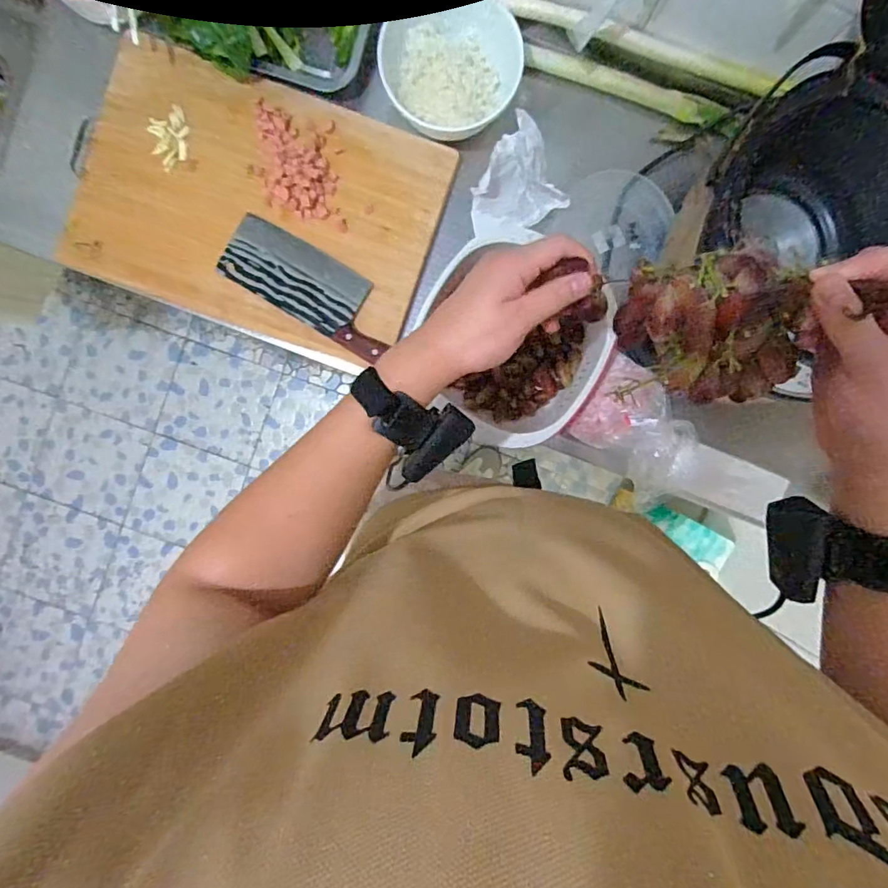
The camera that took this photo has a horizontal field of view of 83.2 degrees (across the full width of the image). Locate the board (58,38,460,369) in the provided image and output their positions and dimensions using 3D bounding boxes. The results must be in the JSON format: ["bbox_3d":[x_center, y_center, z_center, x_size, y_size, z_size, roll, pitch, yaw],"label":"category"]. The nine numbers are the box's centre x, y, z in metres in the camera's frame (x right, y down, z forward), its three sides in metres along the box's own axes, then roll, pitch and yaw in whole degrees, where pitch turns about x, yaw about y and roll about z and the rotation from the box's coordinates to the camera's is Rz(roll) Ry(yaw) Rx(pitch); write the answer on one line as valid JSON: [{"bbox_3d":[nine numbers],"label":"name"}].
[{"bbox_3d":[-0.258,-0.327,0.687,0.484,0.033,0.322,18,92,-2],"label":"board"}]

